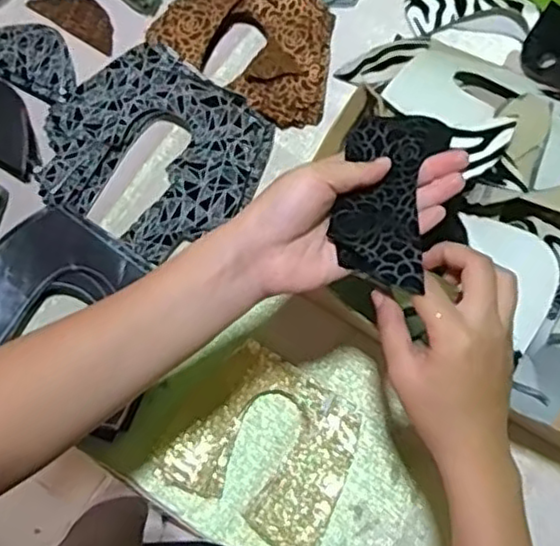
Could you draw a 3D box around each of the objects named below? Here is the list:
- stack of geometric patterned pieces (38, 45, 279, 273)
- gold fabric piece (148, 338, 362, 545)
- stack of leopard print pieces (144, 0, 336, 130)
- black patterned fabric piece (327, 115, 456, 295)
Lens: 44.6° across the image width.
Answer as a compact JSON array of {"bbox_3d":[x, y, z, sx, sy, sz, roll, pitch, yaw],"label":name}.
[{"bbox_3d":[-0.120,-0.115,0.639,0.196,0.029,0.178,35,77,10],"label":"stack of geometric patterned pieces"},{"bbox_3d":[-0.013,0.144,0.582,0.152,0.008,0.132,29,76,9],"label":"gold fabric piece"},{"bbox_3d":[-0.022,-0.234,0.674,0.190,0.037,0.132,36,77,11],"label":"stack of leopard print pieces"},{"bbox_3d":[0.066,-0.046,0.418,0.058,0.016,0.111,11,70,4],"label":"black patterned fabric piece"}]

